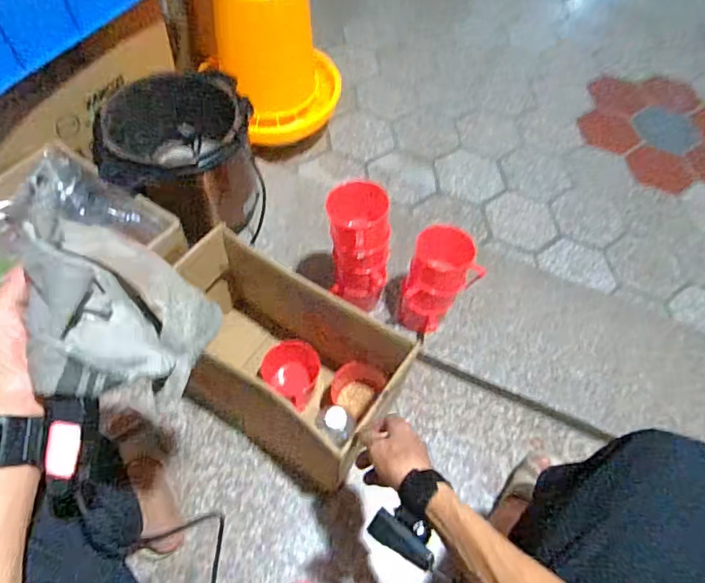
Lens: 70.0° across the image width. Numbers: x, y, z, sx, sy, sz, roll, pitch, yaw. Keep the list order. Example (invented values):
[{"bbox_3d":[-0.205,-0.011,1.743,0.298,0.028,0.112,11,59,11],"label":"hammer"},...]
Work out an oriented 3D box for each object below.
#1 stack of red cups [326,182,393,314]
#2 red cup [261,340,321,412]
[{"bbox_3d":[0.009,-0.060,0.885,0.102,0.270,0.100,4,60,-3],"label":"stack of red cups"},{"bbox_3d":[-0.111,0.147,0.921,0.084,0.115,0.097,24,63,11],"label":"red cup"}]

